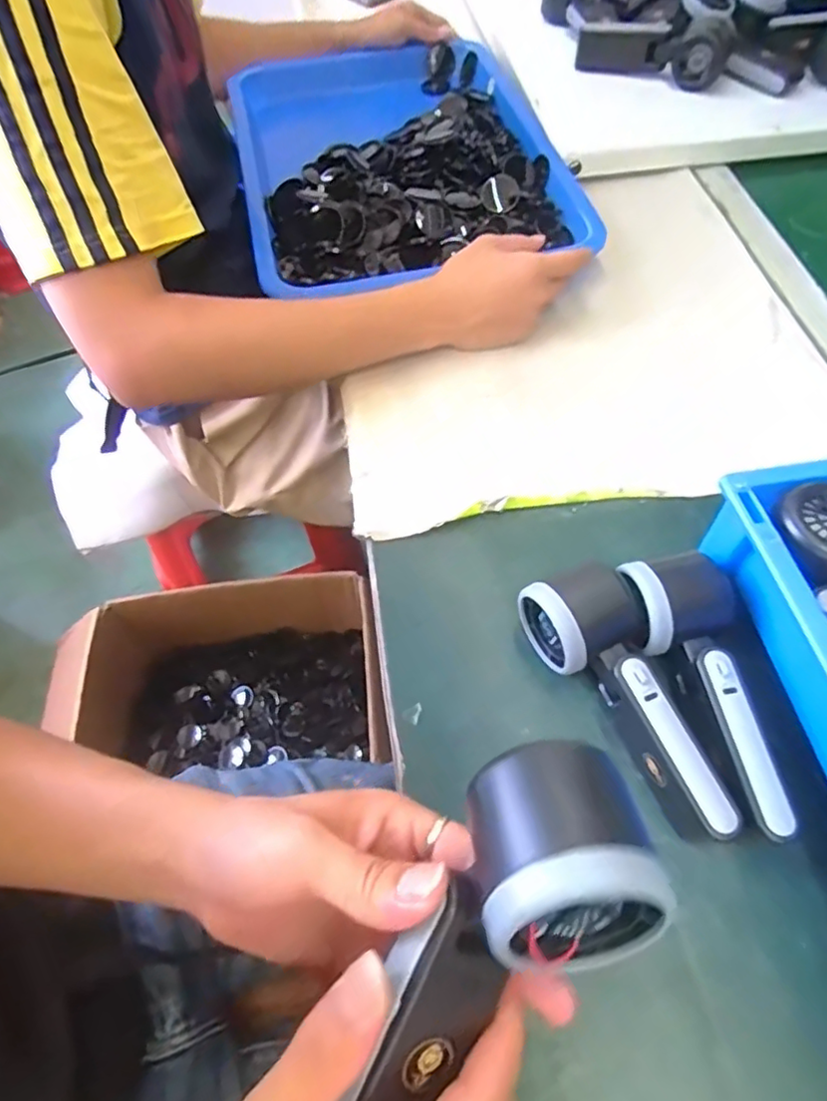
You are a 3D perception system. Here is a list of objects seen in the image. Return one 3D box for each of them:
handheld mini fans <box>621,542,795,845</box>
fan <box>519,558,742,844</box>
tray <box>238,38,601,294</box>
[{"bbox_3d":[0.177,0.080,0.360,0.057,0.045,0.158,-12,60,-6],"label":"handheld mini fans"},{"bbox_3d":[0.129,0.083,0.361,0.060,0.047,0.166,-25,62,-13],"label":"fan"},{"bbox_3d":[-0.024,-0.428,0.678,0.326,0.069,0.452,-12,60,-6],"label":"tray"}]

